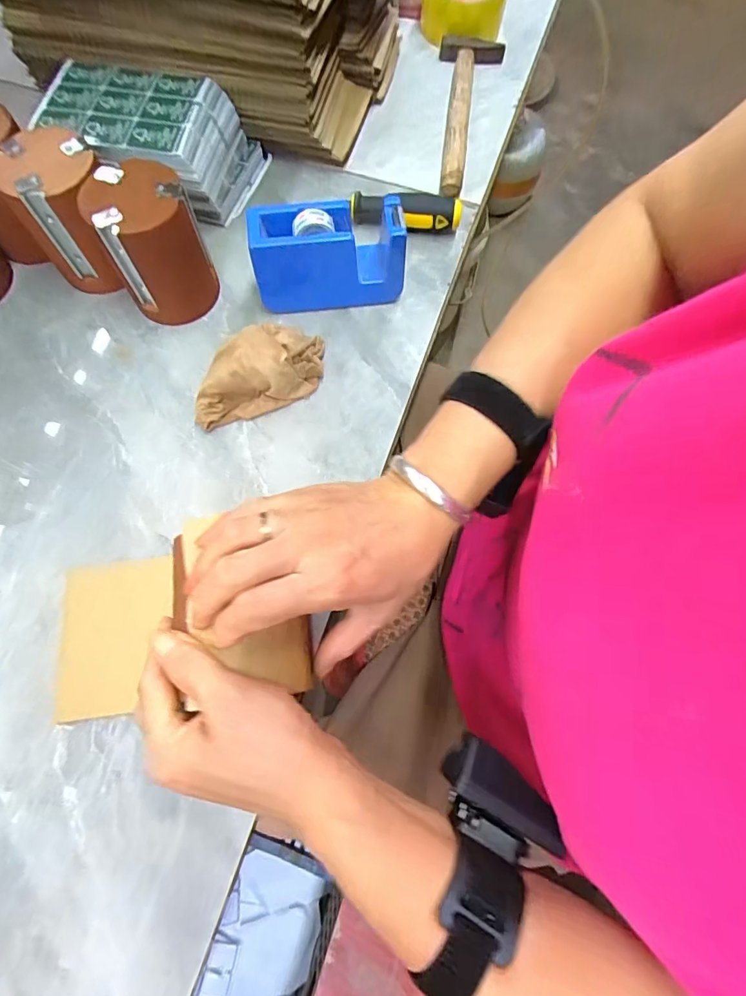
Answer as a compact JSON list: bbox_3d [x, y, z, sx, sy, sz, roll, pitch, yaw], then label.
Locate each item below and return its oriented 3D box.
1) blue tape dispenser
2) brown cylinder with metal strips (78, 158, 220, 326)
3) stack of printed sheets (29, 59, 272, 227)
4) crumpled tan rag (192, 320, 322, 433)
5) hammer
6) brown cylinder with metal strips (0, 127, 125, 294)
[{"bbox_3d":[-0.038,-0.209,0.417,0.128,0.078,0.048,-7,71,-5],"label":"blue tape dispenser"},{"bbox_3d":[-0.180,-0.207,0.399,0.075,0.101,0.074,-27,74,-11],"label":"brown cylinder with metal strips"},{"bbox_3d":[-0.206,-0.335,0.455,0.169,0.077,0.110,7,71,0],"label":"stack of printed sheets"},{"bbox_3d":[-0.096,-0.107,0.394,0.120,0.052,0.054,-23,74,-10],"label":"crumpled tan rag"},{"bbox_3d":[0.100,-0.429,0.527,0.070,0.027,0.235,10,71,1],"label":"hammer"},{"bbox_3d":[-0.255,-0.239,0.404,0.081,0.098,0.079,-1,71,-3],"label":"brown cylinder with metal strips"}]

